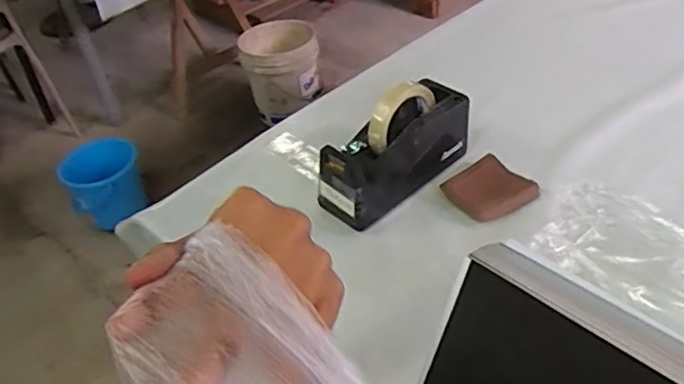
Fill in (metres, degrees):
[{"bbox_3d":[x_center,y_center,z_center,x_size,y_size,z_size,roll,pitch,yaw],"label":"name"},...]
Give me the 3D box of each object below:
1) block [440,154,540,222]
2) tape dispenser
[{"bbox_3d":[0.175,-0.005,0.719,0.090,0.018,0.085,-23,41,-20],"label":"block"},{"bbox_3d":[0.063,-0.055,0.719,0.199,0.121,0.071,-33,45,-29],"label":"tape dispenser"}]

